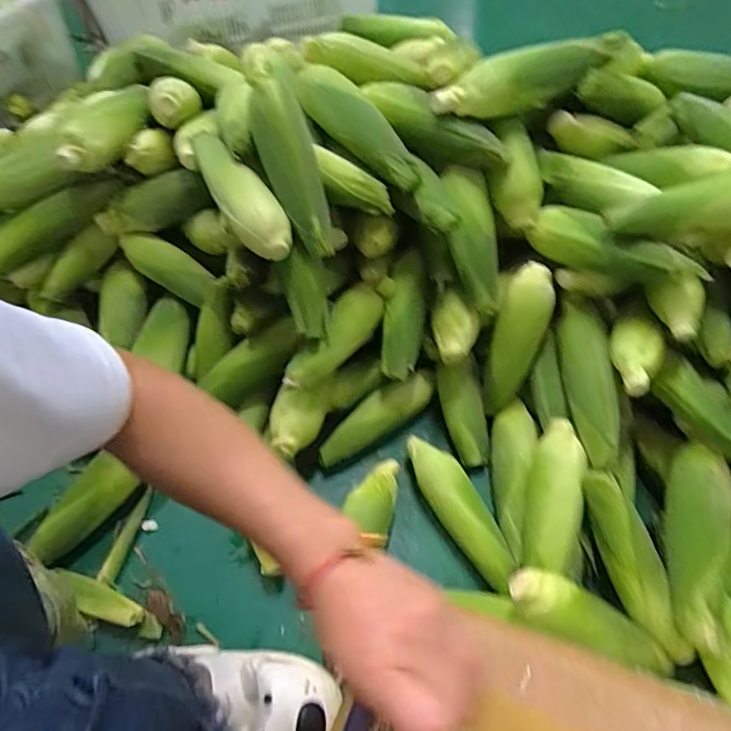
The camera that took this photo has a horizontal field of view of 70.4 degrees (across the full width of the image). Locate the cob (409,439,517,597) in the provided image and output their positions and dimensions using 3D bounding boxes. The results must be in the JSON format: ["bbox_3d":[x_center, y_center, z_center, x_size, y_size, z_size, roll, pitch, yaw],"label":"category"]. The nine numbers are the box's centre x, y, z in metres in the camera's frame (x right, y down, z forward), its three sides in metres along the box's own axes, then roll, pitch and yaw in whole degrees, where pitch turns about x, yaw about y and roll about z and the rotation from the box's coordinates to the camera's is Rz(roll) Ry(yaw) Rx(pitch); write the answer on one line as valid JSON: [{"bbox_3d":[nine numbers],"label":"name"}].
[{"bbox_3d":[0.123,0.187,0.686,0.051,0.048,0.217,-24,57,-16],"label":"cob"}]

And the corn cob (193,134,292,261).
[{"bbox_3d":[-0.162,-0.221,0.652,0.064,0.053,0.225,-25,57,-17],"label":"corn cob"}]

